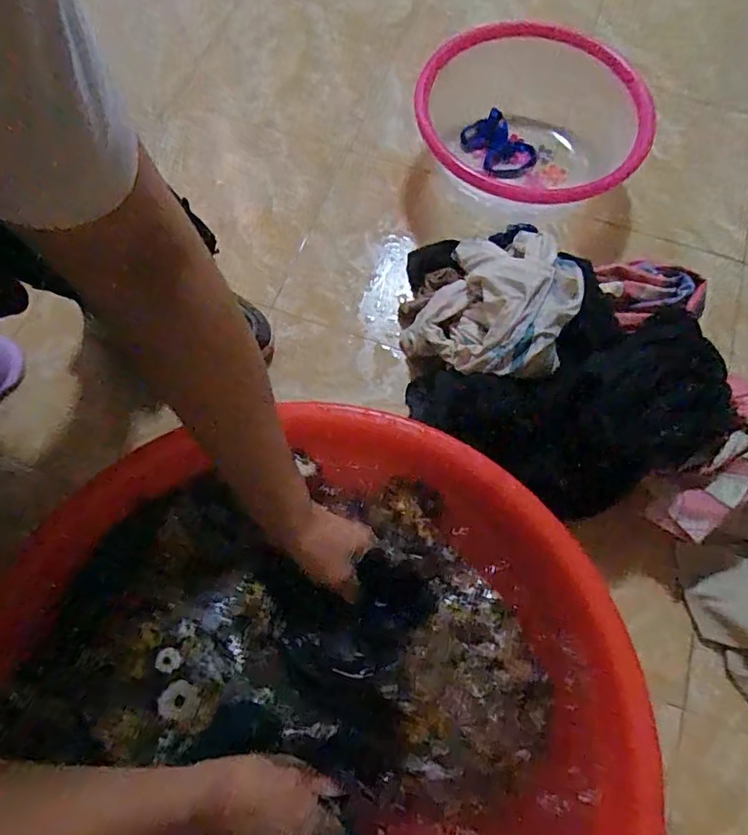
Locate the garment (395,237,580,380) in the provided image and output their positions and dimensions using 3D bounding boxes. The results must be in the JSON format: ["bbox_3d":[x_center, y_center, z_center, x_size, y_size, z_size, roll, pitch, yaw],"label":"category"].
[{"bbox_3d":[0.139,-0.132,0.650,0.197,0.154,0.169,43,74,15],"label":"garment"}]

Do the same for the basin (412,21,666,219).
[{"bbox_3d":[0.203,-0.398,0.780,0.303,0.158,0.289,20,70,7],"label":"basin"}]

